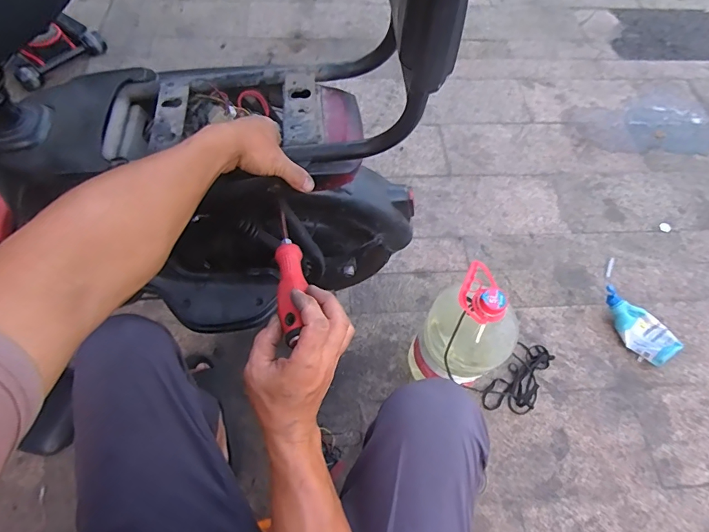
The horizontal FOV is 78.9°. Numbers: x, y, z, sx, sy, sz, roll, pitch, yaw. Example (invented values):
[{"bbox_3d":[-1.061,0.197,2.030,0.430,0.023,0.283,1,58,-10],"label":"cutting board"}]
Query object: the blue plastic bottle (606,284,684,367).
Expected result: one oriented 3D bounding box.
[{"bbox_3d":[0.647,0.137,0.998,0.086,0.054,0.194,-35,68,-18],"label":"blue plastic bottle"}]

